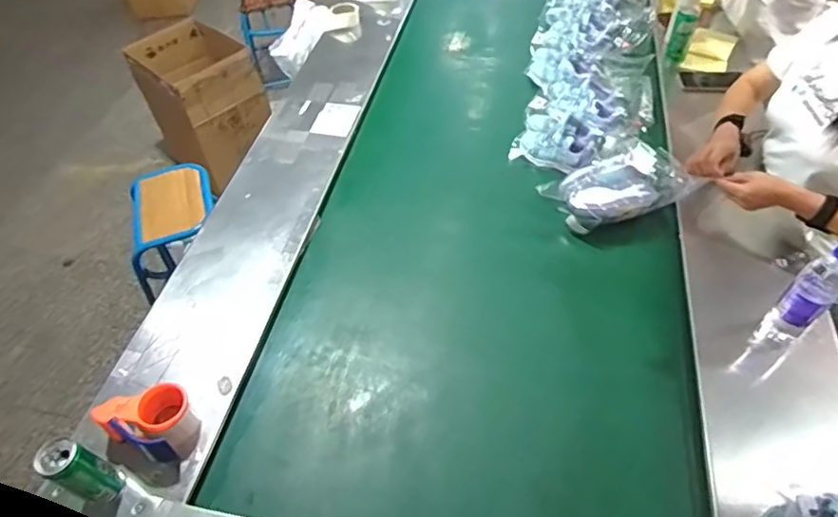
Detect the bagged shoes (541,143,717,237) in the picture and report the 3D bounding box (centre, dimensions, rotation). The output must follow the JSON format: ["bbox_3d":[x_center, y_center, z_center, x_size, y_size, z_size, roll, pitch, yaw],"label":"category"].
[{"bbox_3d":[0.464,-0.169,1.236,0.327,0.110,0.200,-14,53,-8],"label":"bagged shoes"}]

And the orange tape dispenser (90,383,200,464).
[{"bbox_3d":[-0.434,0.263,0.900,0.140,0.074,0.113,23,56,19],"label":"orange tape dispenser"}]

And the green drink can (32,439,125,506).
[{"bbox_3d":[-0.493,0.313,0.801,0.049,0.149,0.053,-1,52,2],"label":"green drink can"}]

